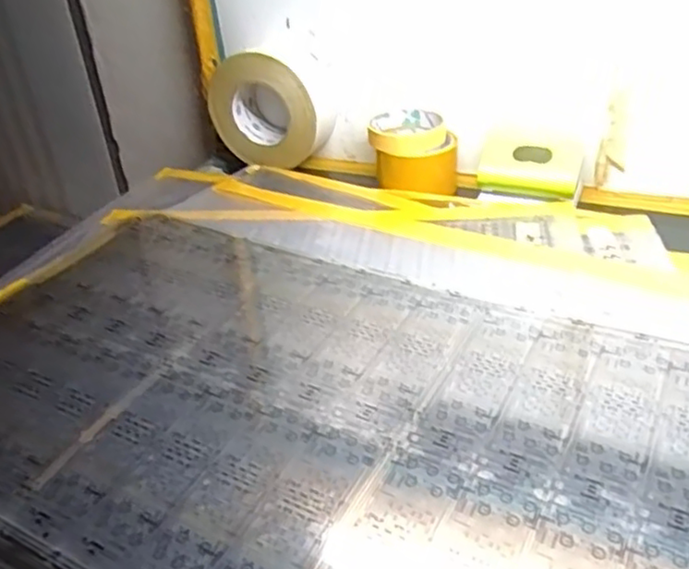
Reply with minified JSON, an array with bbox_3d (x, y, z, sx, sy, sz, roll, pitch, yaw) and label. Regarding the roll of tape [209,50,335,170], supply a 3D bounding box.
[{"bbox_3d":[-0.089,-0.210,0.801,0.140,0.124,0.064,10,35,20],"label":"roll of tape"}]

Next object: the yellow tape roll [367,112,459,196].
[{"bbox_3d":[0.078,-0.150,0.745,0.092,0.064,0.092,0,33,6],"label":"yellow tape roll"}]

